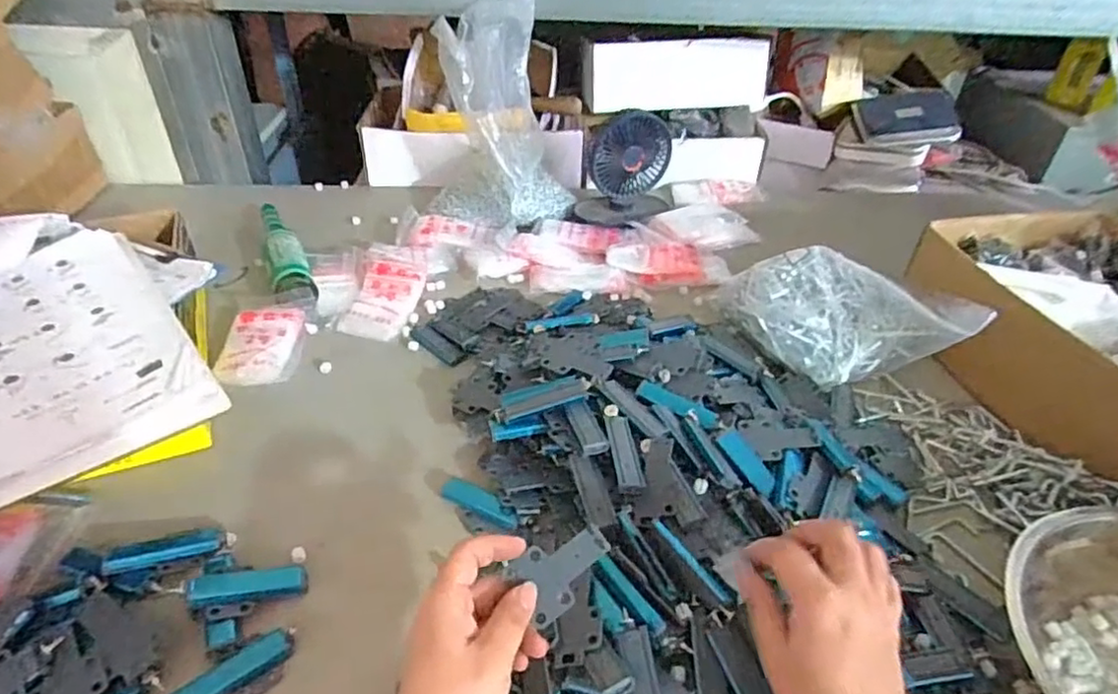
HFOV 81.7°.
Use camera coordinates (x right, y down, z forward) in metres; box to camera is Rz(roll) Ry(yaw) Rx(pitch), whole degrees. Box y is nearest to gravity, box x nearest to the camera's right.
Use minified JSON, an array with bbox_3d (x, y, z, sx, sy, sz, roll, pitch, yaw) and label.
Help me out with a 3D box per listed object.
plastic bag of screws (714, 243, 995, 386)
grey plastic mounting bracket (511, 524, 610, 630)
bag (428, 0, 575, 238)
[{"bbox_3d":[0.298,-0.042,0.699,0.223,0.088,0.142,11,39,10],"label":"plastic bag of screws"},{"bbox_3d":[-0.001,0.138,0.411,0.040,0.009,0.063,37,83,6],"label":"grey plastic mounting bracket"},{"bbox_3d":[-0.074,-0.313,0.879,0.161,0.272,0.147,26,44,26],"label":"bag"}]

